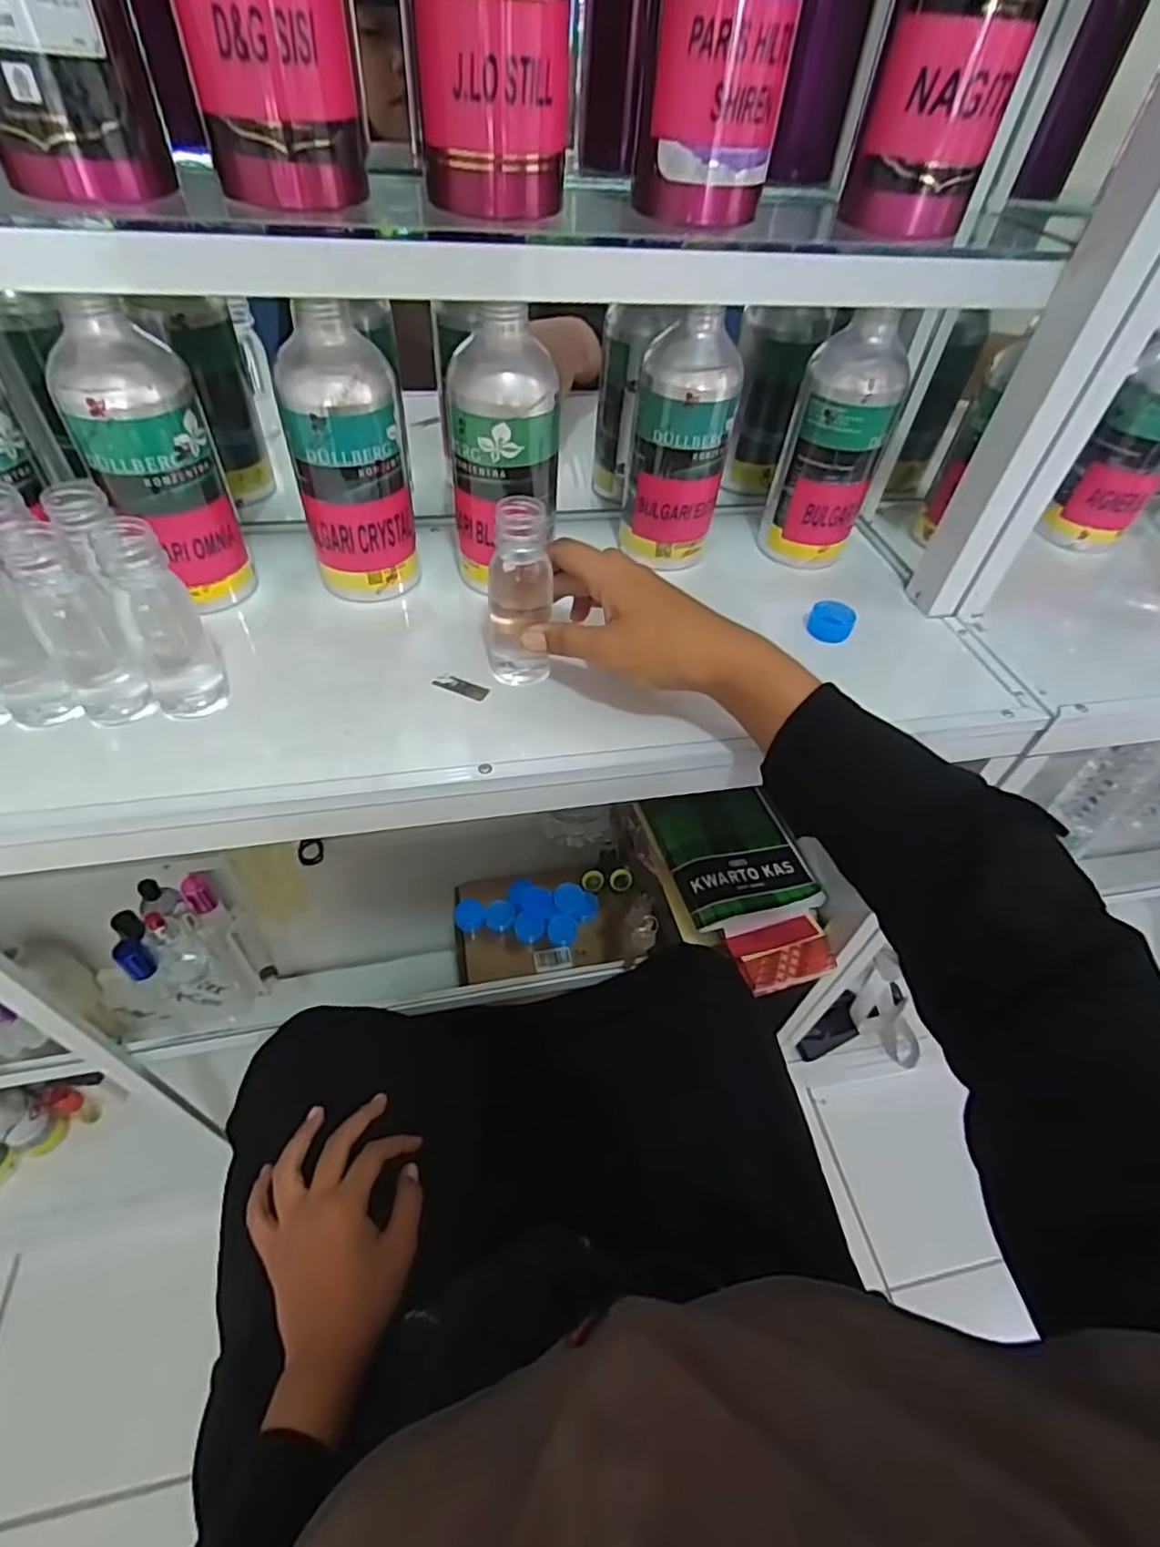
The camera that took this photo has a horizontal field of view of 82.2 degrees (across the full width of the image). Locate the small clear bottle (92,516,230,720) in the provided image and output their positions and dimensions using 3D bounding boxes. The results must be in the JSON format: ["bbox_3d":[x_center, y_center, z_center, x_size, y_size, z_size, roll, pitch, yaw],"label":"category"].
[{"bbox_3d":[-0.231,-0.080,0.371,0.038,0.111,0.033,-27,55,-26],"label":"small clear bottle"}]

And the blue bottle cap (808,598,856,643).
[{"bbox_3d":[0.190,-0.115,0.503,0.031,0.021,0.031,2,47,-2],"label":"blue bottle cap"}]

